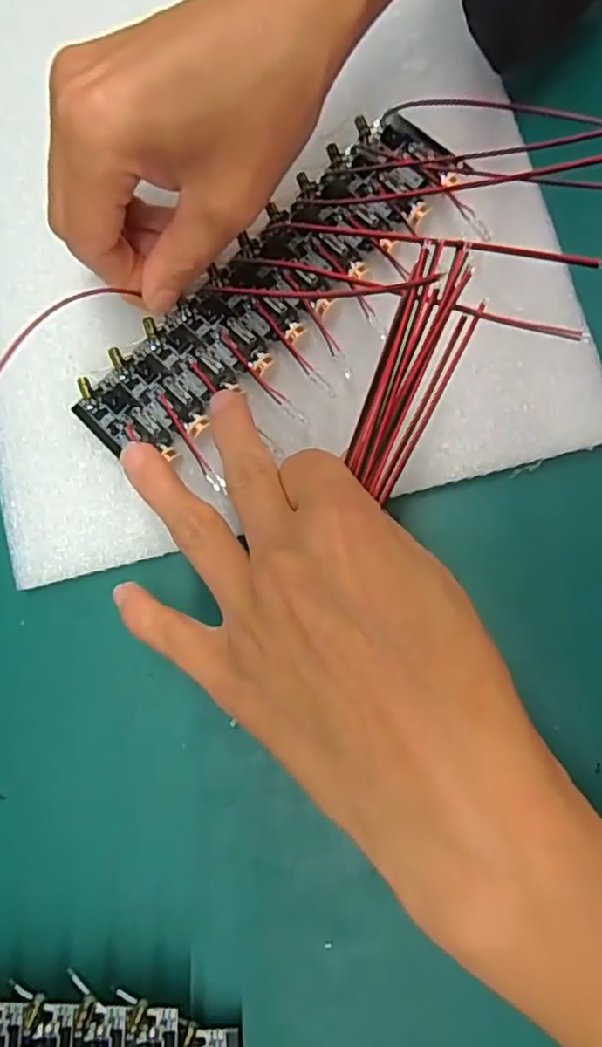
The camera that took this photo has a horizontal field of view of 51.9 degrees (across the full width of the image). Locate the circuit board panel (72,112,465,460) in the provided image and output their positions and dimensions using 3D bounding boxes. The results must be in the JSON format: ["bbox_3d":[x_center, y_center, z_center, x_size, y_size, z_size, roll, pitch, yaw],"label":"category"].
[{"bbox_3d":[-0.011,-0.086,0.223,0.161,0.006,0.044,-44,82,-3],"label":"circuit board panel"}]

